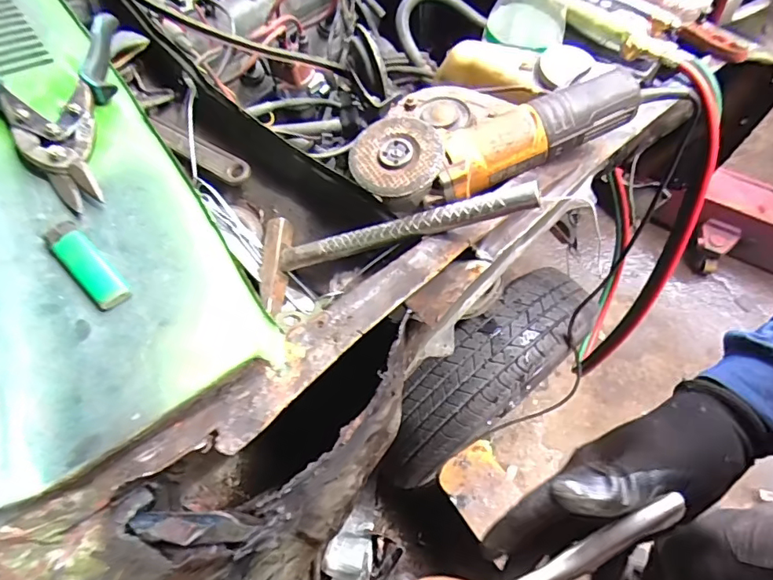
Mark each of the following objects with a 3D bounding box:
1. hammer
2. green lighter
[{"bbox_3d":[-0.002,-0.049,0.459,0.274,0.022,0.100,-12,56,24],"label":"hammer"},{"bbox_3d":[-0.216,-0.019,0.361,0.081,0.014,0.025,39,67,22],"label":"green lighter"}]

